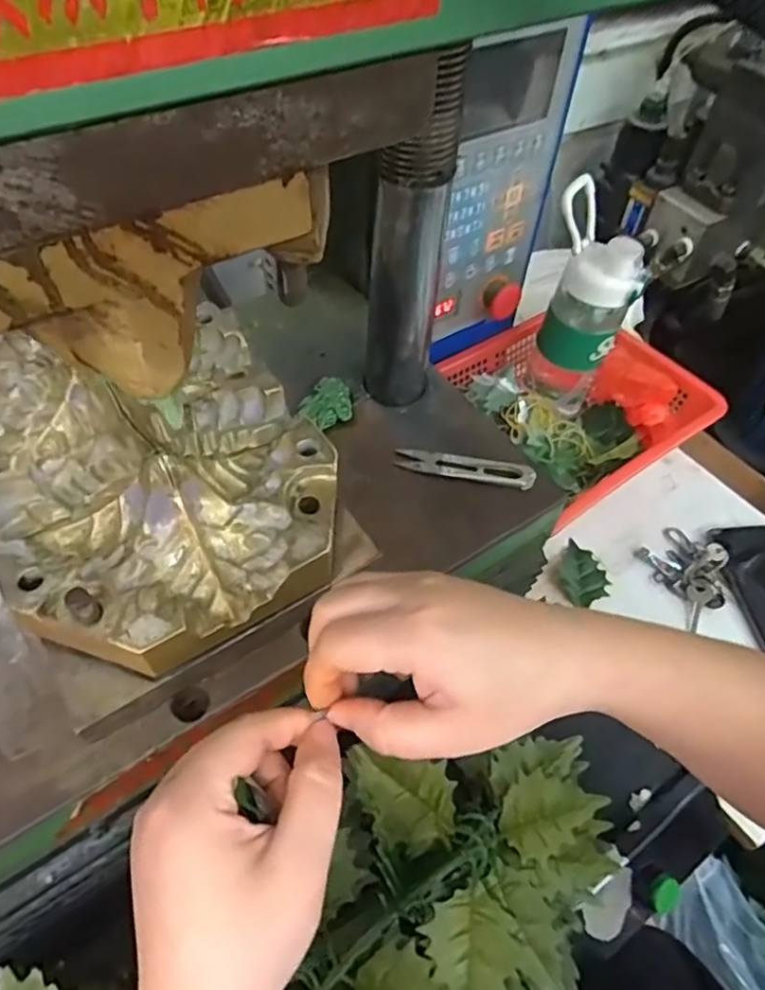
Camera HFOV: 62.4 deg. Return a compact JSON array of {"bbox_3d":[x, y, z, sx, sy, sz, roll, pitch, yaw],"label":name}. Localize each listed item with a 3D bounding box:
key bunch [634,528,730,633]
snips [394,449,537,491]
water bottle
[{"bbox_3d":[0.292,0.070,0.605,0.082,0.019,0.082,-35,63,-25],"label":"key bunch"},{"bbox_3d":[0.062,-0.023,0.469,0.101,0.010,0.023,9,54,3],"label":"snips"},{"bbox_3d":[0.205,-0.187,0.664,0.094,0.226,0.074,21,56,11],"label":"water bottle"}]

